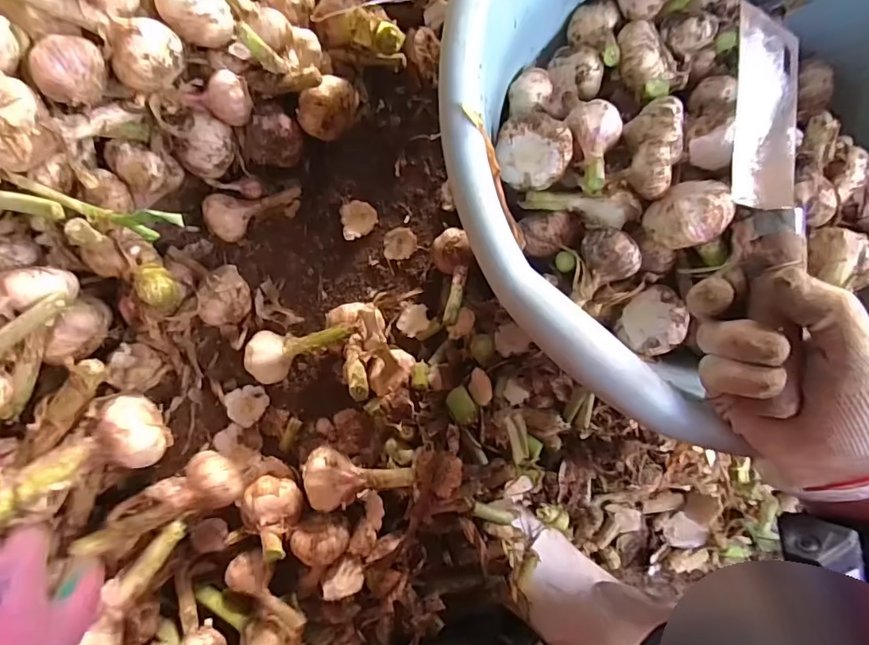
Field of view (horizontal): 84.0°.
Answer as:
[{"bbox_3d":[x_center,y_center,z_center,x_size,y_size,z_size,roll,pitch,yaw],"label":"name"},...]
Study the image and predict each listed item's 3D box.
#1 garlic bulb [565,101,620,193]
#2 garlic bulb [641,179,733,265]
[{"bbox_3d":[0.135,-0.145,0.401,0.041,0.040,0.072,-11,95,-7],"label":"garlic bulb"},{"bbox_3d":[0.203,-0.074,0.381,0.051,0.045,0.070,-22,96,-6],"label":"garlic bulb"}]

